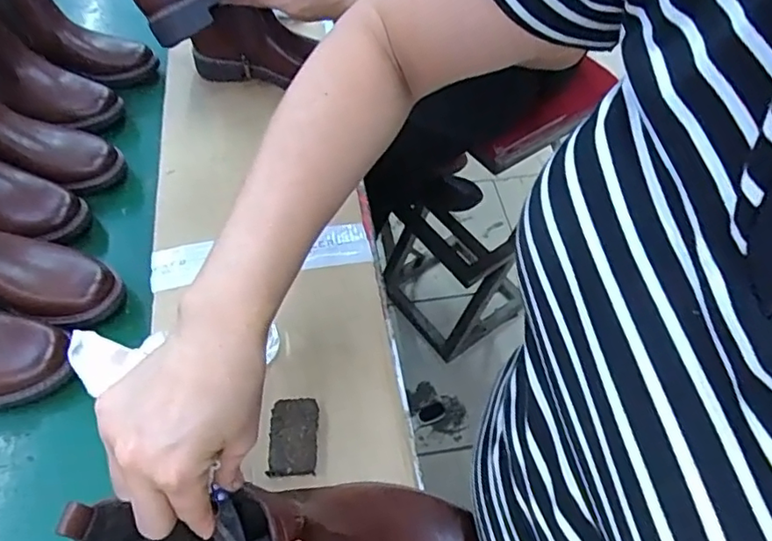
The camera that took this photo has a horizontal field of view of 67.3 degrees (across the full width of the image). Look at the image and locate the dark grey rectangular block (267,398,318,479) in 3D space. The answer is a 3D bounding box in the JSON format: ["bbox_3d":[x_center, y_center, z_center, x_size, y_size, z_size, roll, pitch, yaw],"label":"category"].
[{"bbox_3d":[-0.086,0.154,0.540,0.043,0.009,0.070,-1,54,-2],"label":"dark grey rectangular block"}]

